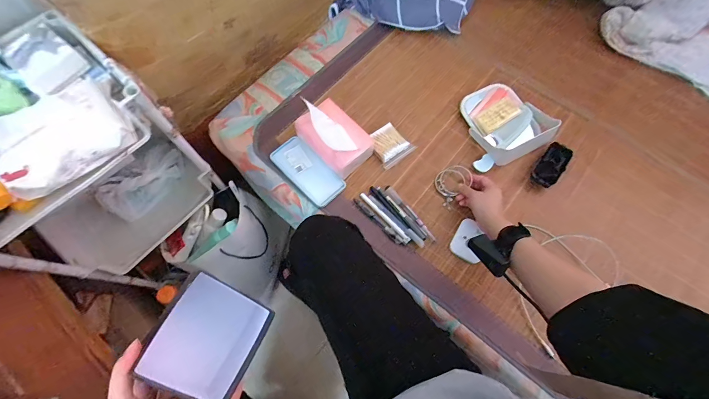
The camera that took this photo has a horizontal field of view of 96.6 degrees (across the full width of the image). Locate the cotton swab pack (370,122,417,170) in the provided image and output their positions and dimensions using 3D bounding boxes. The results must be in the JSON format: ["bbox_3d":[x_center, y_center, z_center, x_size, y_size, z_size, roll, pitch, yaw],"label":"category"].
[{"bbox_3d":[0.079,-0.121,0.697,0.080,0.016,0.086,-33,73,-14],"label":"cotton swab pack"}]

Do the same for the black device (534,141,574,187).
[{"bbox_3d":[0.428,-0.077,0.683,0.048,0.019,0.104,34,71,11],"label":"black device"}]

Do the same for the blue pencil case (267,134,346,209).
[{"bbox_3d":[-0.100,-0.062,0.669,0.076,0.014,0.164,-42,75,-16],"label":"blue pencil case"}]

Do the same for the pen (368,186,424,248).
[{"bbox_3d":[0.085,0.033,0.643,0.014,0.007,0.160,-36,74,-14],"label":"pen"}]

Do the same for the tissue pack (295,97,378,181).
[{"bbox_3d":[-0.039,-0.136,0.651,0.104,0.105,0.149,-39,74,-15],"label":"tissue pack"}]

